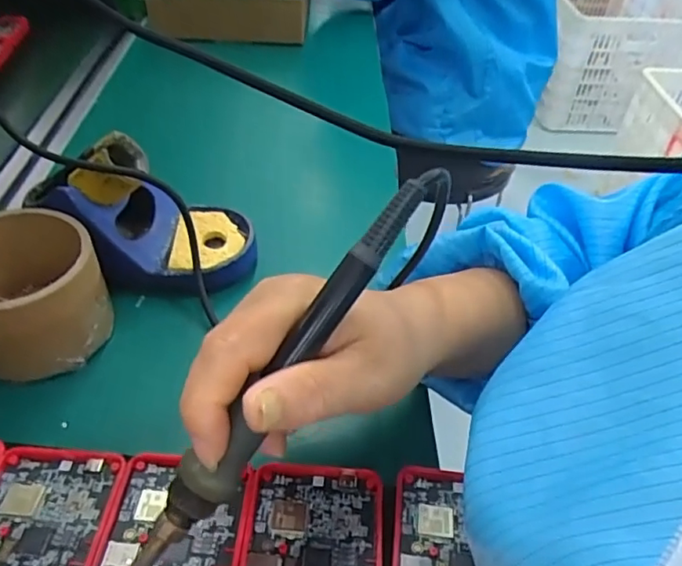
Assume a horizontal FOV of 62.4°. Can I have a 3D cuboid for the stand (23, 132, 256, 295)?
[{"bbox_3d":[-0.127,-0.050,0.378,0.127,0.085,0.081,-6,44,-9],"label":"stand"}]

